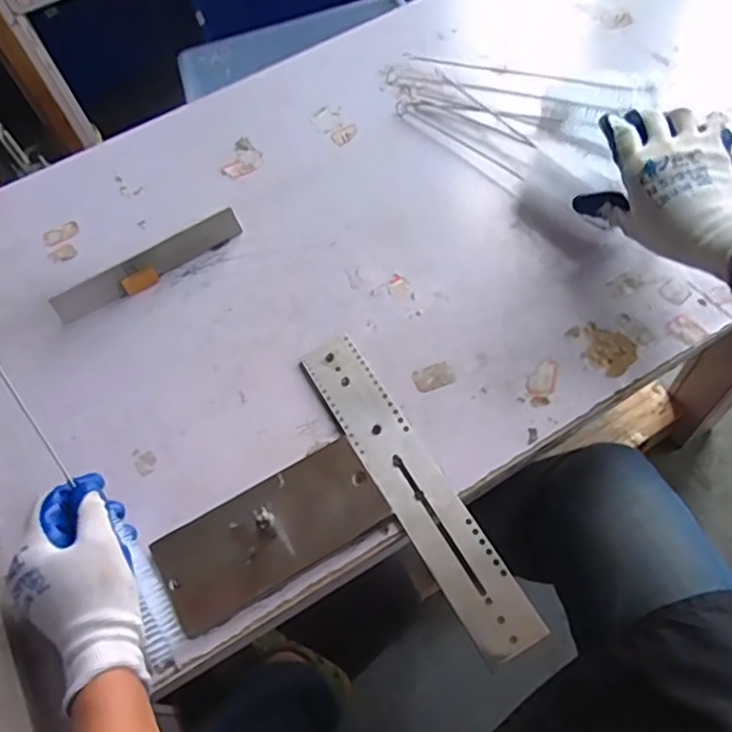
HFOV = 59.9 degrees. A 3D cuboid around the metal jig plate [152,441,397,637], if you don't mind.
[{"bbox_3d":[-0.074,0.128,0.497,0.174,0.009,0.077,-27,60,-11],"label":"metal jig plate"}]

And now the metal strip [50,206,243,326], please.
[{"bbox_3d":[-0.219,-0.103,0.647,0.200,0.030,0.010,-33,28,-17],"label":"metal strip"}]

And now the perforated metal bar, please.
[{"bbox_3d":[0.036,0.091,0.516,0.051,0.004,0.295,-28,61,-12],"label":"perforated metal bar"}]

